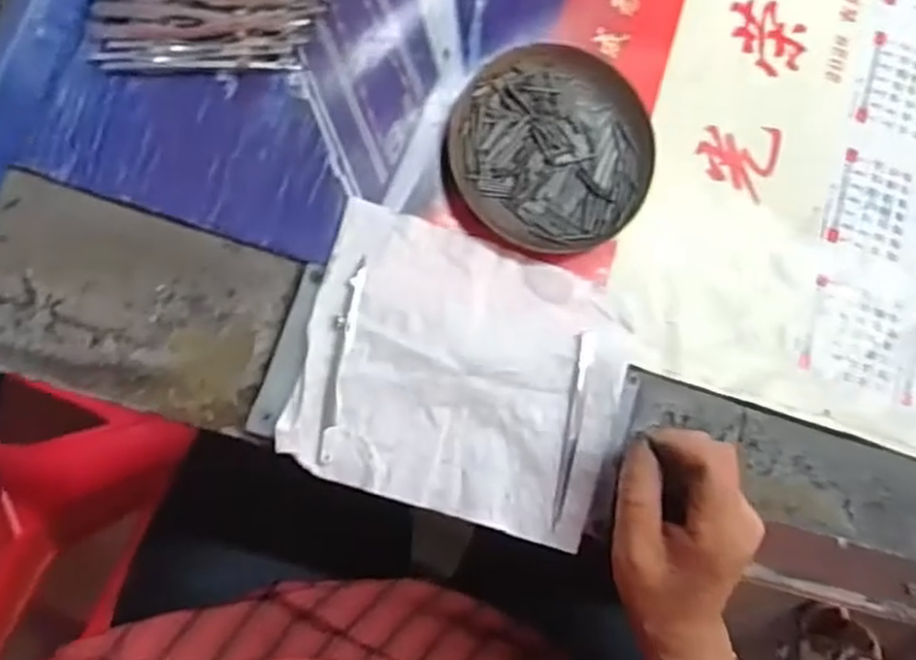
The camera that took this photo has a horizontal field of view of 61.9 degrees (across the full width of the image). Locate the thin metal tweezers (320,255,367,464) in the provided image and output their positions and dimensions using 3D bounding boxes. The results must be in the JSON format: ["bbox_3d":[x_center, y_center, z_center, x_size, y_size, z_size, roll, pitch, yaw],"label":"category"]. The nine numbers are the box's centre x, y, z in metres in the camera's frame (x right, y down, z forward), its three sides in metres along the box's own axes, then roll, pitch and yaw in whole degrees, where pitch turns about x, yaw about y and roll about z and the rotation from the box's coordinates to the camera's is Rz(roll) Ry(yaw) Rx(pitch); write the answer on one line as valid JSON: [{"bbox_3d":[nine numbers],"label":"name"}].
[{"bbox_3d":[-0.061,0.015,0.403,0.010,0.006,0.107,11,85,-7],"label":"thin metal tweezers"}]

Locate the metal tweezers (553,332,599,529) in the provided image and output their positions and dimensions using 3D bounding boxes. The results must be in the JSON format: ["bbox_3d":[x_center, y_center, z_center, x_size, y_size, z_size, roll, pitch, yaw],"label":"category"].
[{"bbox_3d":[0.063,0.053,0.417,0.010,0.004,0.105,13,85,-7],"label":"metal tweezers"}]

